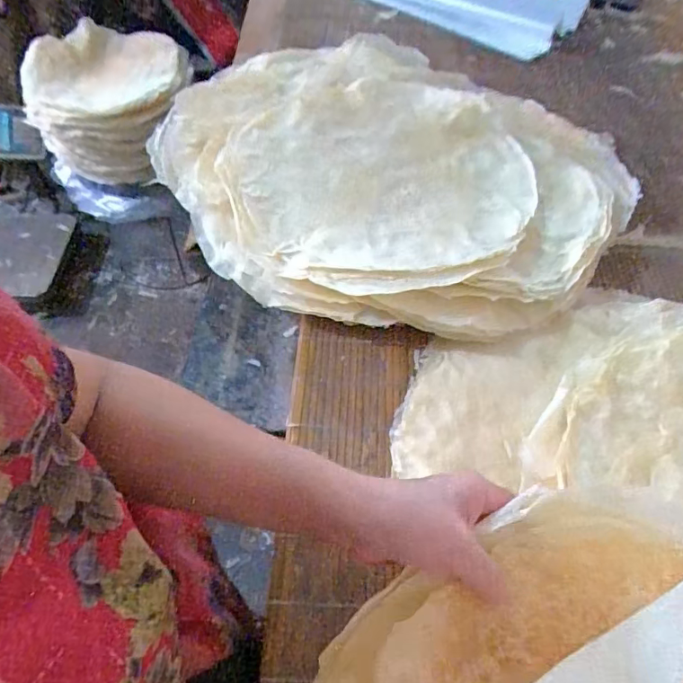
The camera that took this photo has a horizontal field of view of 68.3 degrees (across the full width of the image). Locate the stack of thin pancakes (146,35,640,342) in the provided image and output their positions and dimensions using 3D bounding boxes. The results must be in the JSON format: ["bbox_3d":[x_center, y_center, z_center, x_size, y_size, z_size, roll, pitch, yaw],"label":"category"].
[{"bbox_3d":[0.053,-0.246,0.647,0.615,0.049,0.518,12,57,5],"label":"stack of thin pancakes"}]

